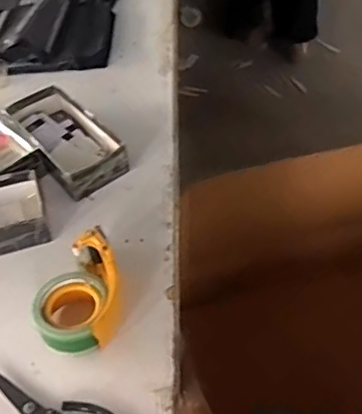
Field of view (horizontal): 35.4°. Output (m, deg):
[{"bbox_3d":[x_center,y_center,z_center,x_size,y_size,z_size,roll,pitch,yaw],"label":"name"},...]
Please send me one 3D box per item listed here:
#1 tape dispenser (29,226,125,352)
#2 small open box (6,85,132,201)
[{"bbox_3d":[-0.124,0.110,0.720,0.090,0.058,0.156,11,49,16],"label":"tape dispenser"},{"bbox_3d":[-0.188,-0.116,0.926,0.115,0.045,0.237,-30,51,-20],"label":"small open box"}]

